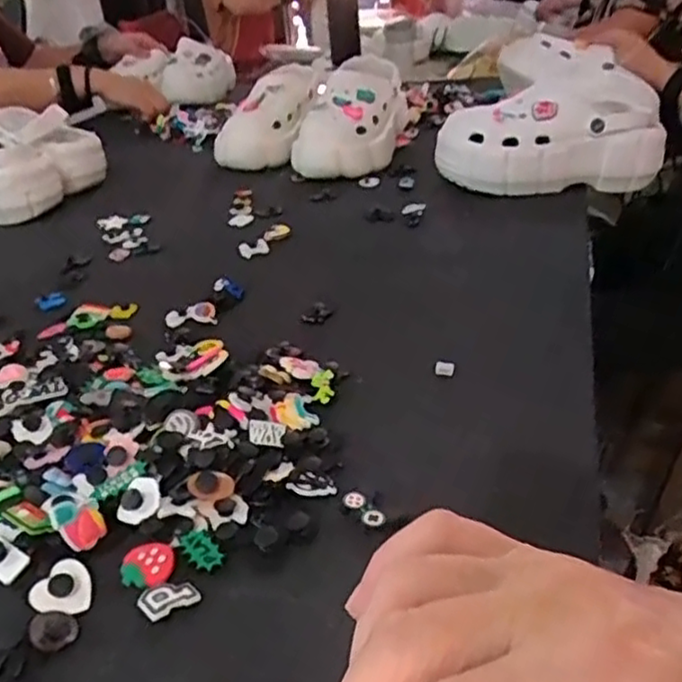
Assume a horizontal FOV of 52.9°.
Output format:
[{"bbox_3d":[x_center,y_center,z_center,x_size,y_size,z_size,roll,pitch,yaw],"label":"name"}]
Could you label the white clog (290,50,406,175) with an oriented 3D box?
[{"bbox_3d":[0.023,-0.318,0.969,0.116,0.116,0.266,6,32,19],"label":"white clog"}]

